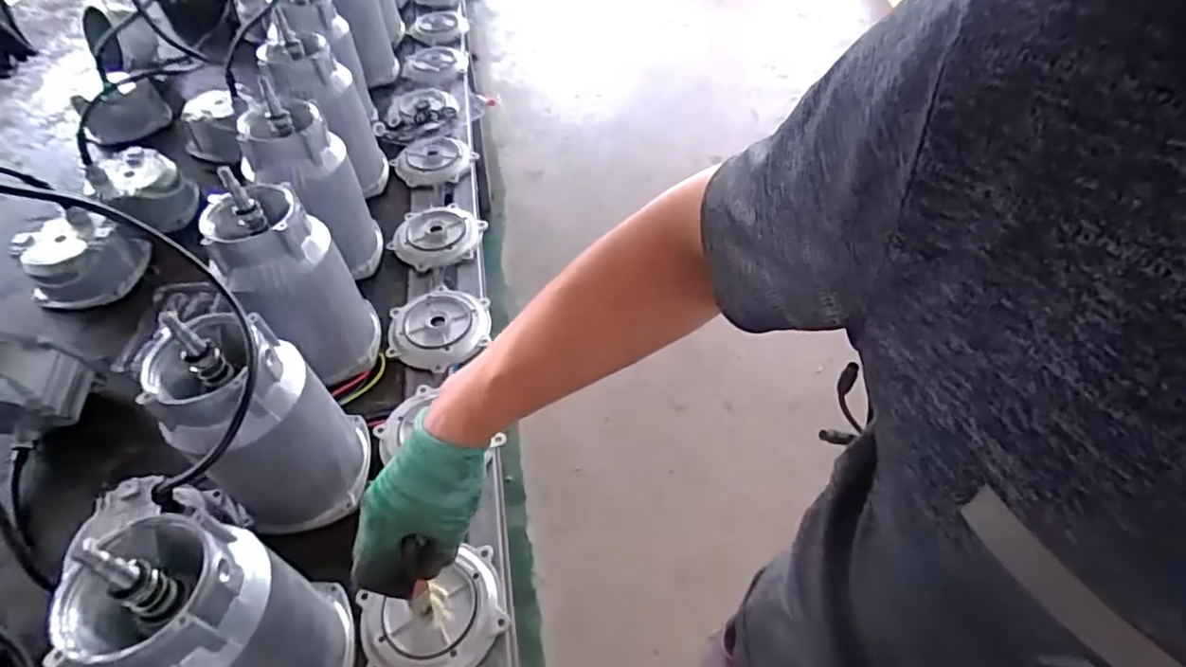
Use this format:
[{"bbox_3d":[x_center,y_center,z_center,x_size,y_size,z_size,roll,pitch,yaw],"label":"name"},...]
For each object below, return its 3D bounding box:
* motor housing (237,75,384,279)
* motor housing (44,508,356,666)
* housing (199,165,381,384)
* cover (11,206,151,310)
[{"bbox_3d":[-0.361,-0.186,0.788,0.106,0.211,0.113,4,51,3],"label":"motor housing"},{"bbox_3d":[-0.267,0.222,0.447,0.104,0.215,0.119,-17,53,-14],"label":"motor housing"},{"bbox_3d":[-0.323,-0.053,0.674,0.114,0.214,0.110,-27,56,-21],"label":"housing"},{"bbox_3d":[-0.685,-0.098,0.818,0.137,0.074,0.122,-36,59,-26],"label":"cover"}]

